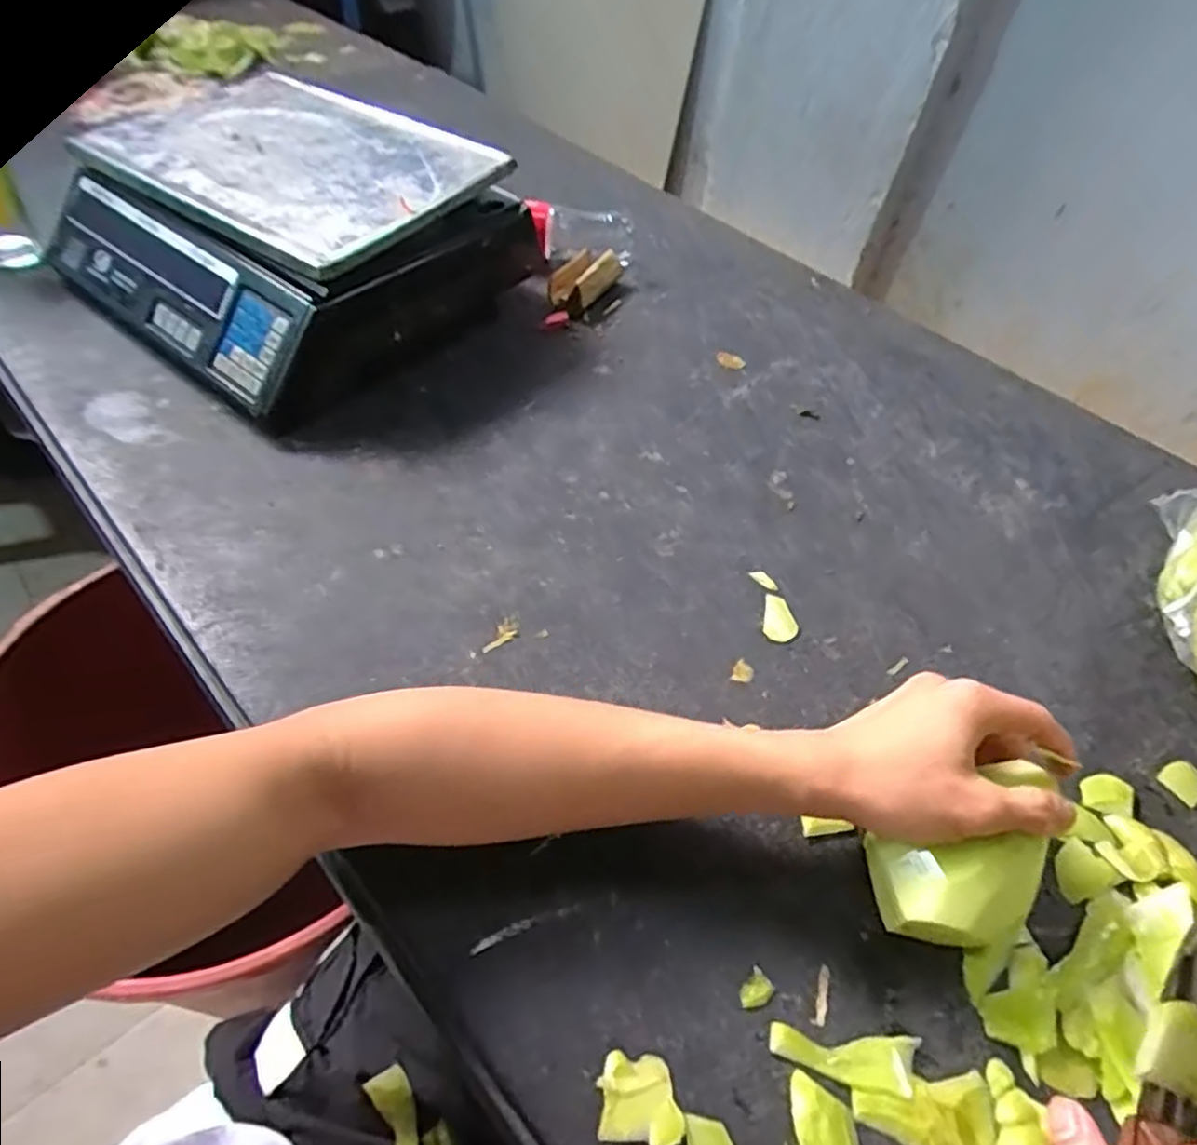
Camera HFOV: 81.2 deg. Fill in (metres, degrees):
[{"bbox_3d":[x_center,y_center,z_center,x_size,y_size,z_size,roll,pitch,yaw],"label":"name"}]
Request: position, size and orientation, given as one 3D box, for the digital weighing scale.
[{"bbox_3d":[-0.281,-0.310,0.631,0.341,0.120,0.290,29,54,18],"label":"digital weighing scale"}]

